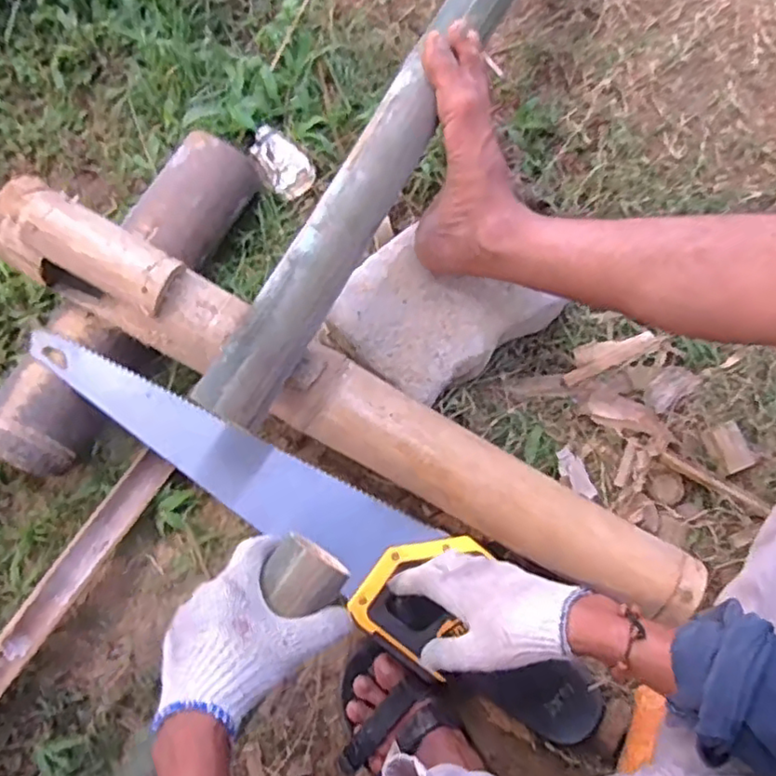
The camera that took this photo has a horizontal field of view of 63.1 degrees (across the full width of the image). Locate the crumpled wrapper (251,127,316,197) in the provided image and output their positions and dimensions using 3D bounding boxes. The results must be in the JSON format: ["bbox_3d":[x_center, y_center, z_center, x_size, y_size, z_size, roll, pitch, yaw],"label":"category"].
[{"bbox_3d":[-0.141,-0.299,0.836,0.056,0.026,0.093,-43,78,-12],"label":"crumpled wrapper"}]

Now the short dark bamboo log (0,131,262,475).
[{"bbox_3d":[-0.292,-0.107,0.729,0.102,0.093,0.440,25,77,8],"label":"short dark bamboo log"}]

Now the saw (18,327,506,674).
[{"bbox_3d":[-0.148,0.091,0.671,0.508,0.023,0.129,33,79,2],"label":"saw"}]

